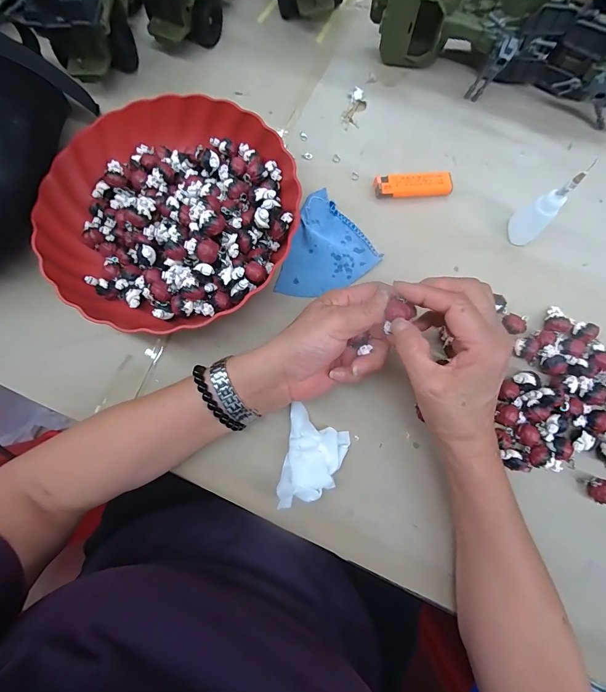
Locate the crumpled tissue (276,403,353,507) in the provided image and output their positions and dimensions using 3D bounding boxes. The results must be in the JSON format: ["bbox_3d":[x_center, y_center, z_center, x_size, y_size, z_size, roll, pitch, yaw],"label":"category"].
[{"bbox_3d":[0.011,0.100,0.311,0.055,0.023,0.086,10,78,3],"label":"crumpled tissue"}]

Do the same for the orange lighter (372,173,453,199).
[{"bbox_3d":[0.118,-0.171,0.377,0.082,0.012,0.025,-6,77,-1],"label":"orange lighter"}]

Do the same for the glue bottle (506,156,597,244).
[{"bbox_3d":[0.228,-0.131,0.329,0.024,0.091,0.032,-39,80,-8],"label":"glue bottle"}]

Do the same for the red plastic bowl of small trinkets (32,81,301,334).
[{"bbox_3d":[-0.125,-0.134,0.339,0.234,0.071,0.233,0,77,1],"label":"red plastic bowl of small trinkets"}]

